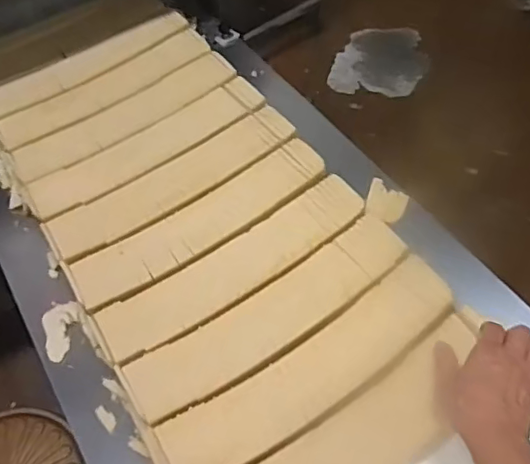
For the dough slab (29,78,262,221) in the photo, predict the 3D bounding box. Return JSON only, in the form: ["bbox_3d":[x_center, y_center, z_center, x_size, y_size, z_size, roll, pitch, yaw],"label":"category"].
[{"bbox_3d":[-0.168,-0.126,0.826,0.361,0.028,0.089,-29,65,-14],"label":"dough slab"}]

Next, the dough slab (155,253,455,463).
[{"bbox_3d":[0.058,0.148,0.613,0.359,0.019,0.082,-32,65,-15],"label":"dough slab"}]

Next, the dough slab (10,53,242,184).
[{"bbox_3d":[-0.211,-0.182,0.866,0.356,0.018,0.086,-30,65,-14],"label":"dough slab"}]

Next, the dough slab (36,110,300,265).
[{"bbox_3d":[-0.122,-0.070,0.782,0.362,0.016,0.083,-30,65,-15],"label":"dough slab"}]

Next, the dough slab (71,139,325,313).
[{"bbox_3d":[-0.077,-0.017,0.740,0.361,0.016,0.083,-31,65,-15],"label":"dough slab"}]

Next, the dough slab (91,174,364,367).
[{"bbox_3d":[-0.031,0.041,0.692,0.361,0.019,0.088,-31,65,-15],"label":"dough slab"}]

